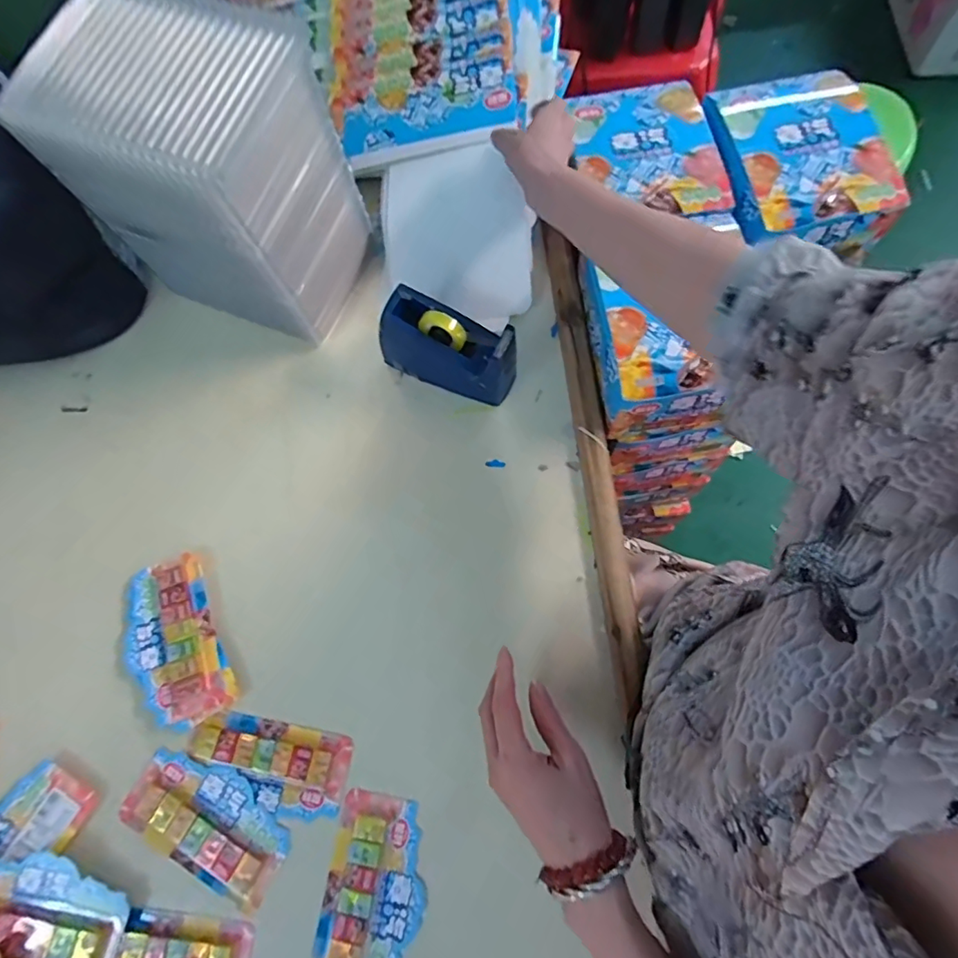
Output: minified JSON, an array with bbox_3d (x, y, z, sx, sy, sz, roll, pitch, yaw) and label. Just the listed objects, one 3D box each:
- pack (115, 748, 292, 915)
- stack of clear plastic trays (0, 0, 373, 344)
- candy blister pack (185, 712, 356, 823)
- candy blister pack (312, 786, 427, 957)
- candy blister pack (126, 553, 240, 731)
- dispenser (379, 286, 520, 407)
[{"bbox_3d":[-0.228,0.288,0.446,0.144,0.009,0.074,28,73,10],"label":"pack"},{"bbox_3d":[-0.249,-0.278,0.500,0.208,0.234,0.159,19,73,9],"label":"stack of clear plastic trays"},{"bbox_3d":[-0.183,0.246,0.453,0.136,0.010,0.068,10,71,4],"label":"candy blister pack"},{"bbox_3d":[-0.085,0.334,0.420,0.078,0.010,0.142,9,71,4],"label":"candy blister pack"},{"bbox_3d":[-0.282,0.149,0.484,0.078,0.016,0.150,-25,72,-8],"label":"candy blister pack"},{"bbox_3d":[-0.029,-0.129,0.525,0.140,0.083,0.045,23,73,9],"label":"dispenser"}]

